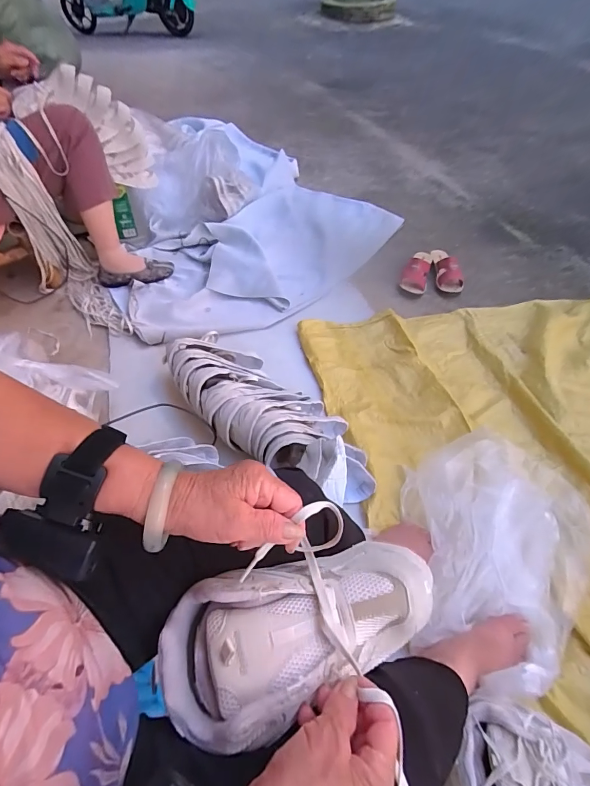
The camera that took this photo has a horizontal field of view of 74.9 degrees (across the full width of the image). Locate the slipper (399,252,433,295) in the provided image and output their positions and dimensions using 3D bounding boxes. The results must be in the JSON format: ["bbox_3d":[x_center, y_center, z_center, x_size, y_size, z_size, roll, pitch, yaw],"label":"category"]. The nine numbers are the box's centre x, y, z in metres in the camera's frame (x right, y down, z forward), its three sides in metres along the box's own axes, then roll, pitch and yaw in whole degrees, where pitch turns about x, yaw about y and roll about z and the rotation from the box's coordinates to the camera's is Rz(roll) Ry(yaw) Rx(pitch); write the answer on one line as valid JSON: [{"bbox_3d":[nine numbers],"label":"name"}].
[{"bbox_3d":[0.416,-0.422,1.285,0.087,0.051,0.202,22,67,12],"label":"slipper"}]

